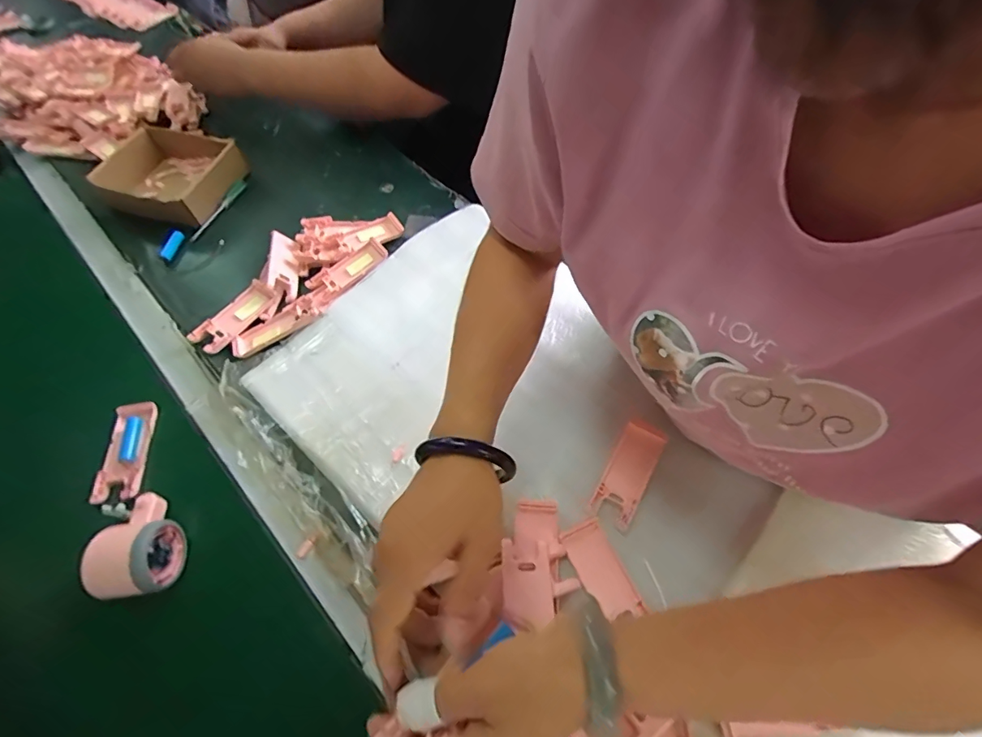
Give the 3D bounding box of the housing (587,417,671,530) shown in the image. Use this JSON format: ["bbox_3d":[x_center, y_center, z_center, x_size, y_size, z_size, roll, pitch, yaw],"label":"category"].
[{"bbox_3d":[0.131,0.098,0.450,0.040,0.005,0.102,28,64,18],"label":"housing"}]

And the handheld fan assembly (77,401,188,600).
[{"bbox_3d":[-0.347,0.116,0.446,0.068,0.049,0.203,-28,62,-14],"label":"handheld fan assembly"}]

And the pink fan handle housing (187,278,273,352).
[{"bbox_3d":[-0.310,-0.064,0.572,0.040,0.017,0.103,28,64,18],"label":"pink fan handle housing"}]

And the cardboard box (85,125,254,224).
[{"bbox_3d":[-0.479,-0.284,0.699,0.172,0.071,0.146,14,61,11],"label":"cardboard box"}]

